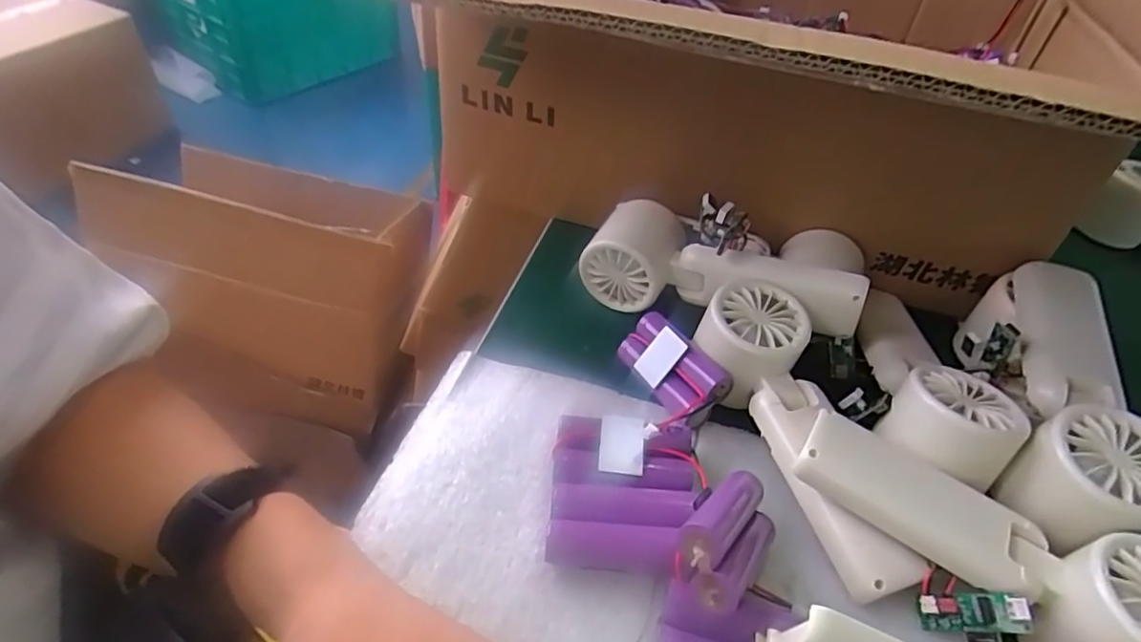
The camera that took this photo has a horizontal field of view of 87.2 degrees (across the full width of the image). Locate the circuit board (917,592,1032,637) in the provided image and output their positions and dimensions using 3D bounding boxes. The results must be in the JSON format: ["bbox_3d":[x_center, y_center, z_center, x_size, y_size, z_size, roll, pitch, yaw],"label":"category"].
[{"bbox_3d":[0.166,0.121,0.246,0.038,0.004,0.016,-12,78,30],"label":"circuit board"}]

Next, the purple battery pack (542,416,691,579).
[{"bbox_3d":[0.023,0.080,0.279,0.063,0.018,0.071,7,44,3],"label":"purple battery pack"}]

